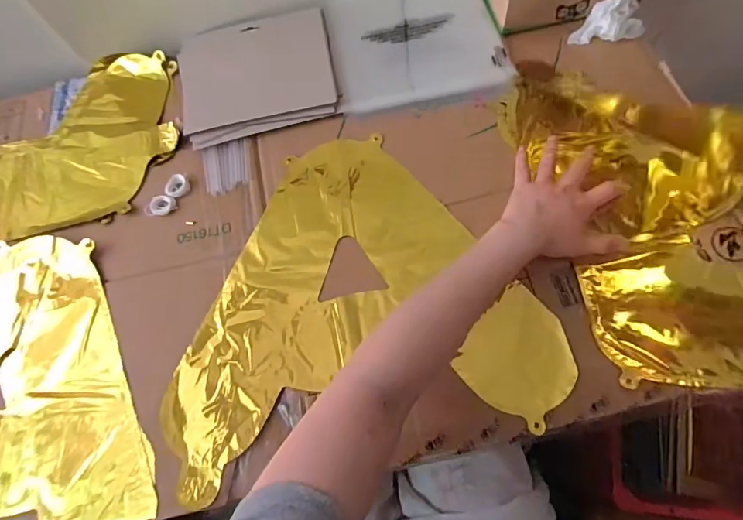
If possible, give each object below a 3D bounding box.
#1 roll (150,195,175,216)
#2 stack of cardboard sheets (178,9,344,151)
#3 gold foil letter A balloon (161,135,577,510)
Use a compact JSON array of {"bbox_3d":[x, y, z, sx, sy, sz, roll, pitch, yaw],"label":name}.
[{"bbox_3d":[-0.248,-0.064,0.528,0.027,0.008,0.026,-2,69,6],"label":"roll"},{"bbox_3d":[-0.149,-0.242,0.579,0.196,0.022,0.183,-13,68,1],"label":"stack of cardboard sheets"},{"bbox_3d":[-0.028,0.024,0.468,0.381,0.022,0.335,-13,68,1],"label":"gold foil letter A balloon"}]

